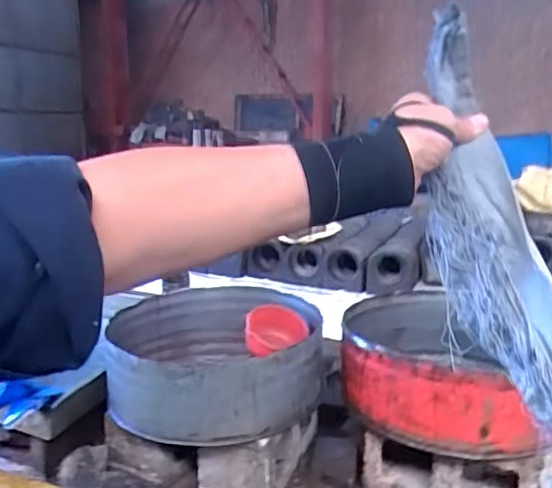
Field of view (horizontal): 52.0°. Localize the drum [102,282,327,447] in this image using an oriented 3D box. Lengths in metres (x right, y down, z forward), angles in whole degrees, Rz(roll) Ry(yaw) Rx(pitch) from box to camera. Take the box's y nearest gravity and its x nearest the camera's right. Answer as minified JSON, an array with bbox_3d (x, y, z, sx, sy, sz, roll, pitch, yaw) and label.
[{"bbox_3d":[-0.160,0.295,1.517,0.549,0.187,0.598,-2,12,-9],"label":"drum"}]

